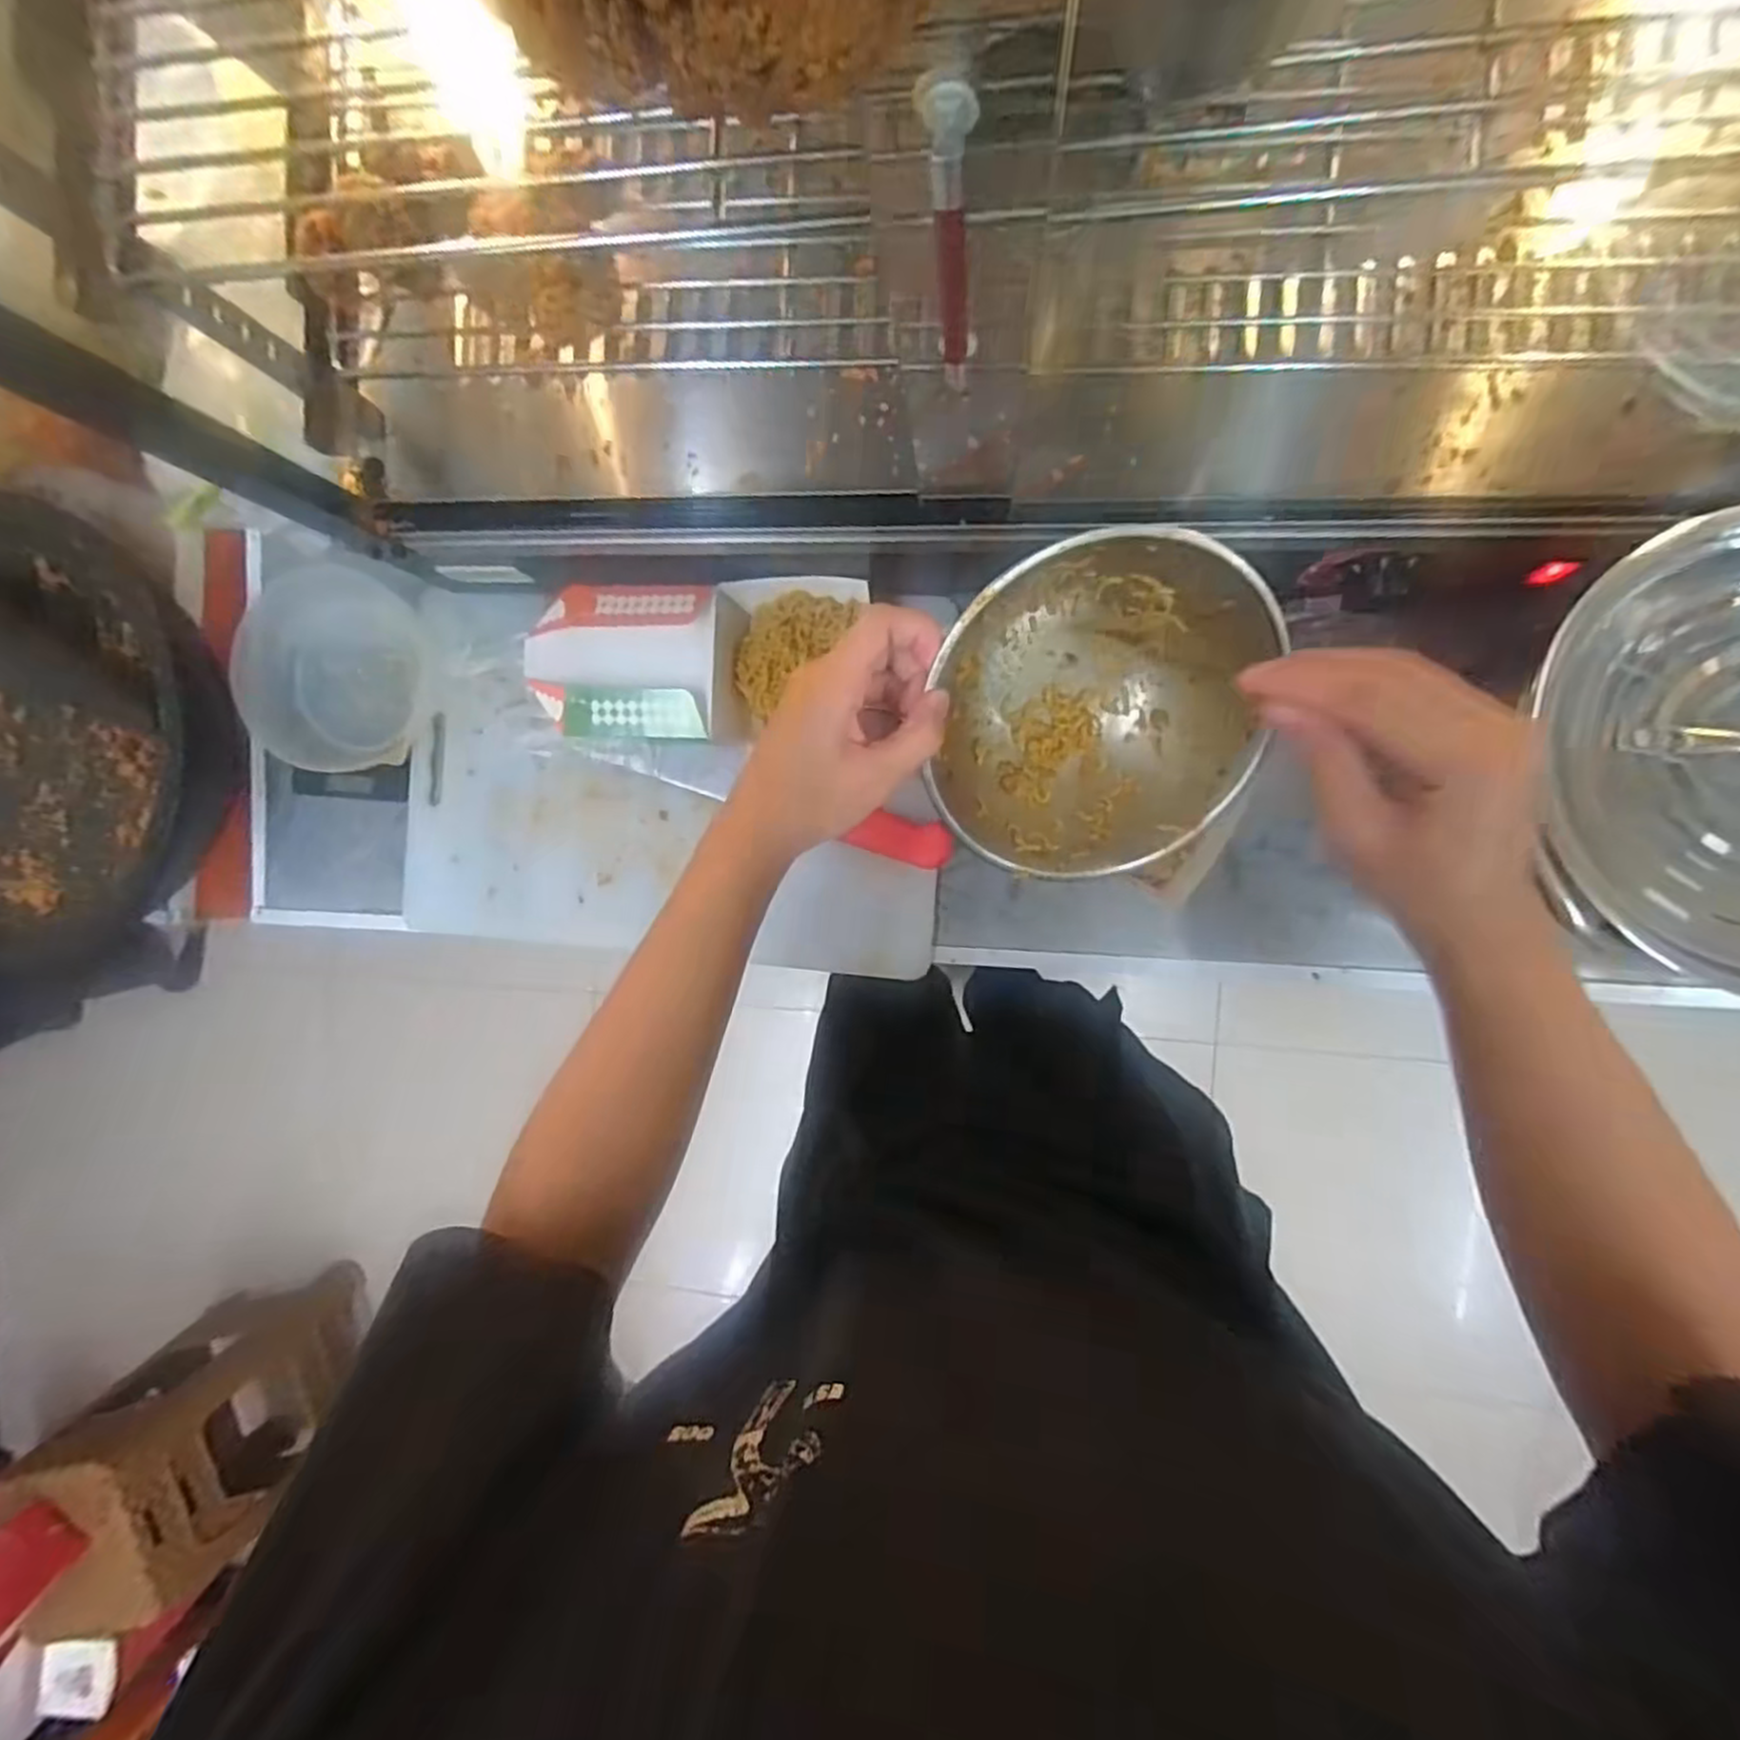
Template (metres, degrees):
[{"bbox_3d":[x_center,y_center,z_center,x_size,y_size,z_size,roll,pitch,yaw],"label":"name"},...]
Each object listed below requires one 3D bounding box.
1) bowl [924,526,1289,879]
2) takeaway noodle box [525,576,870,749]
[{"bbox_3d":[0.131,-0.093,0.447,0.173,0.077,0.195,26,97,6],"label":"bowl"},{"bbox_3d":[-0.122,-0.150,0.548,0.230,0.056,0.107,-3,93,9],"label":"takeaway noodle box"}]

